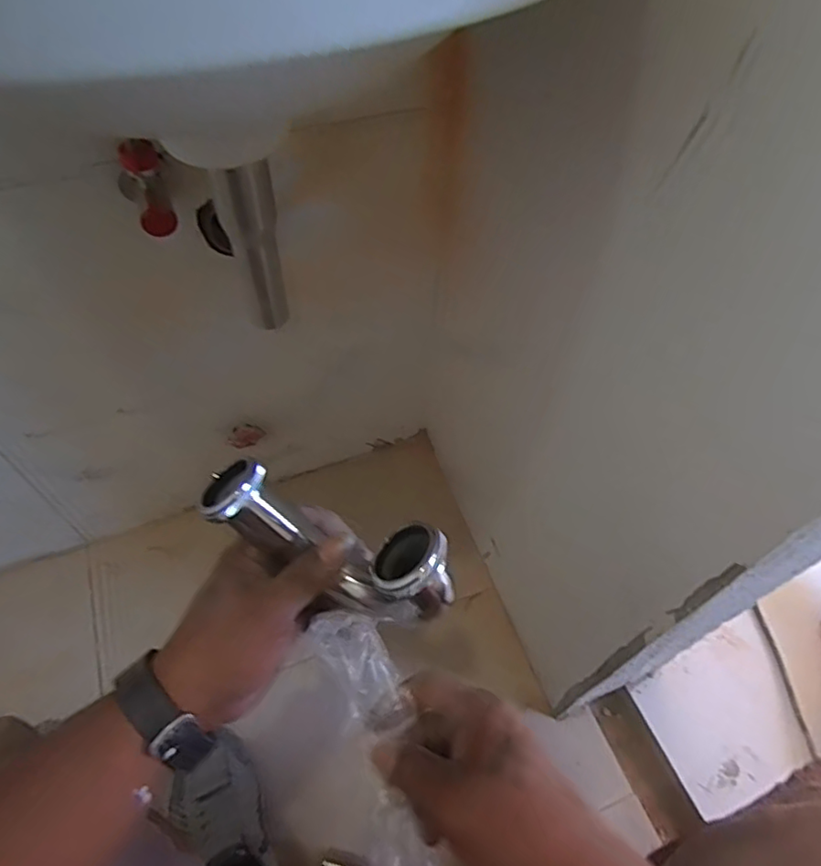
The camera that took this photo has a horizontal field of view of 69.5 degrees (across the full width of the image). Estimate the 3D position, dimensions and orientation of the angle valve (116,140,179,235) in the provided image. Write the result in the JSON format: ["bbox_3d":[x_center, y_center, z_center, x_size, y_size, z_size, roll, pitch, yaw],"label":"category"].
[{"bbox_3d":[-0.215,-0.202,0.480,0.041,0.058,0.061,-21,57,-15],"label":"angle valve"}]

